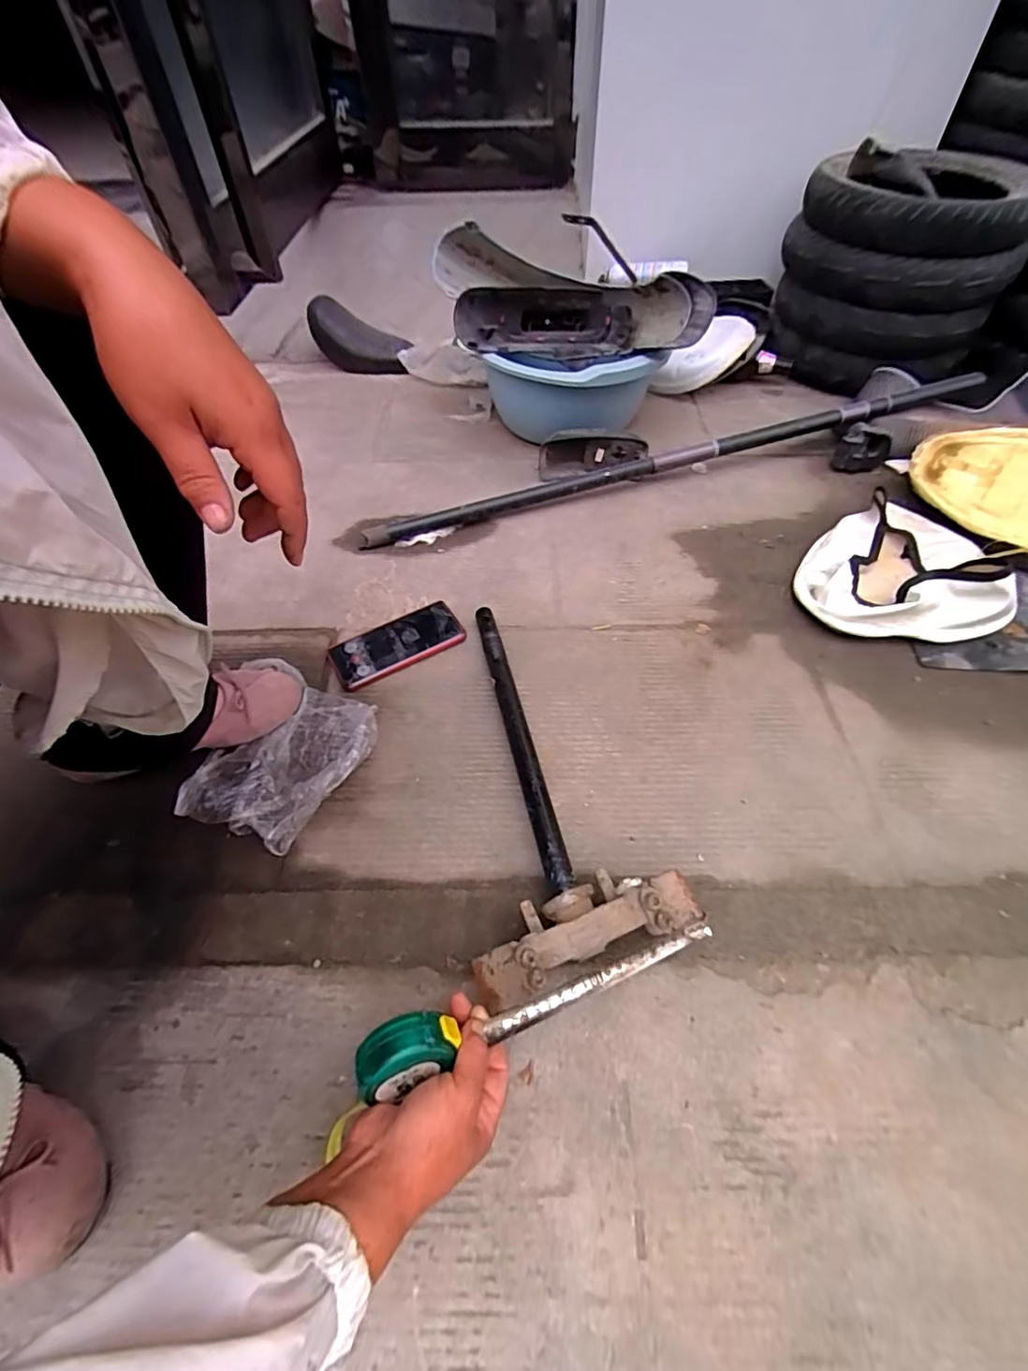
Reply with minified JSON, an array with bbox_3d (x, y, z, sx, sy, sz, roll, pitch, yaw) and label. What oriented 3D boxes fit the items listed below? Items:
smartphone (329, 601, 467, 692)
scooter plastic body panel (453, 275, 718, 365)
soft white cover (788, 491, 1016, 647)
[{"bbox_3d":[-0.146,-0.052,0.686,0.159,0.011,0.076,-25,56,-18],"label":"smartphone"},{"bbox_3d":[0.107,-0.591,0.887,0.378,0.104,0.164,2,52,2],"label":"scooter plastic body panel"},{"bbox_3d":[0.548,-0.161,0.753,0.248,0.070,0.303,32,59,23],"label":"soft white cover"}]

